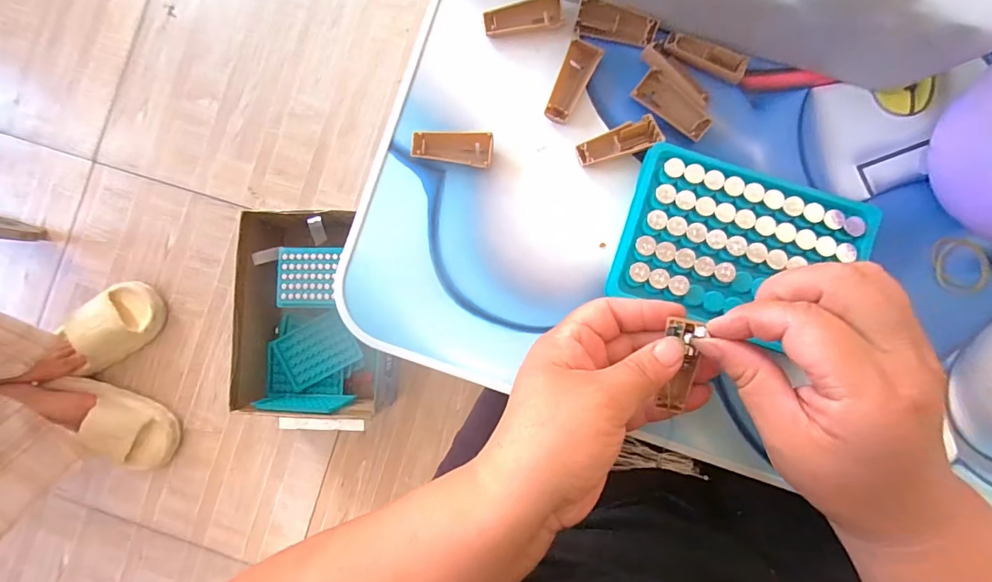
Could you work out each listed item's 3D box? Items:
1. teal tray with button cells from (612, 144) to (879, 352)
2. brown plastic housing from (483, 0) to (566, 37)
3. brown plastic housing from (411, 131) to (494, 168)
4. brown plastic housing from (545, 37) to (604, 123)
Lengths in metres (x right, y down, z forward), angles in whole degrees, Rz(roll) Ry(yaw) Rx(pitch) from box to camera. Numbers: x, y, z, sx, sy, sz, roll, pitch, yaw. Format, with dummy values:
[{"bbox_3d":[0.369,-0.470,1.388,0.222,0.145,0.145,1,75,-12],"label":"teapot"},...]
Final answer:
[{"bbox_3d":[0.141,-0.029,0.261,0.131,0.021,0.097,16,88,4],"label":"teal tray with button cells"},{"bbox_3d":[0.017,-0.173,0.285,0.048,0.009,0.019,-8,86,3],"label":"brown plastic housing"},{"bbox_3d":[-0.026,-0.089,0.280,0.049,0.011,0.020,9,87,3],"label":"brown plastic housing"},{"bbox_3d":[0.047,-0.128,0.279,0.019,0.010,0.050,24,88,4],"label":"brown plastic housing"}]

